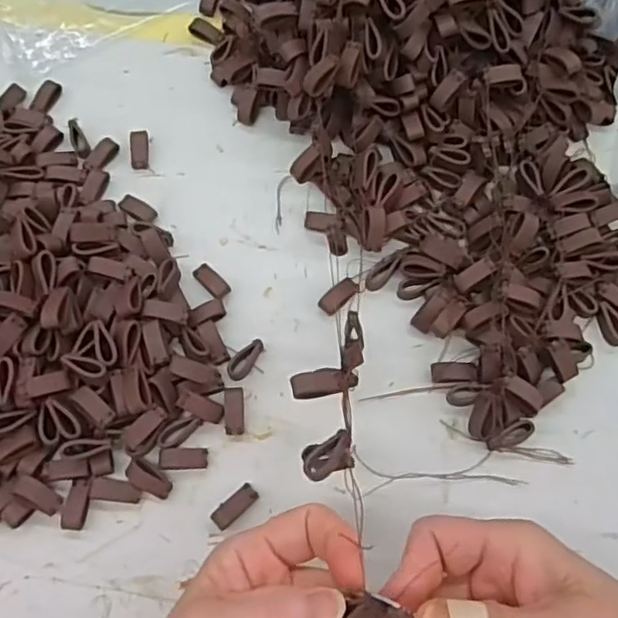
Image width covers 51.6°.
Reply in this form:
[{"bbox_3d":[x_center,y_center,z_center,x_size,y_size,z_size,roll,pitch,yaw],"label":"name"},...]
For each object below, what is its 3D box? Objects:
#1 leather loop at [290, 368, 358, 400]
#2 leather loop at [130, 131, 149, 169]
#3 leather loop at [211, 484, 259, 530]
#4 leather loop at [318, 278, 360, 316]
[{"bbox_3d":[0.008,0.032,0.278,0.032,0.009,0.012,-7,70,-22],"label":"leather loop"},{"bbox_3d":[-0.100,-0.094,0.380,0.010,0.006,0.023,-3,83,-1],"label":"leather loop"},{"bbox_3d":[-0.035,0.094,0.303,0.023,0.006,0.009,-39,75,-12],"label":"leather loop"},{"bbox_3d":[0.016,-0.008,0.338,0.024,0.004,0.011,-43,76,-13],"label":"leather loop"}]

